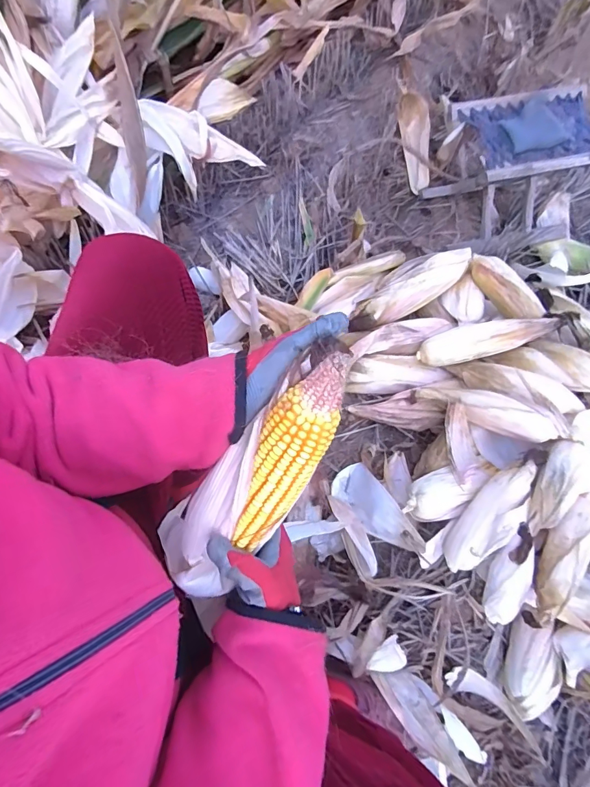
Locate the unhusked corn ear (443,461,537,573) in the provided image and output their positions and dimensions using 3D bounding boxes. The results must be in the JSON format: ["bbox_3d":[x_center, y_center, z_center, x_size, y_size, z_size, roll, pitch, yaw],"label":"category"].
[{"bbox_3d":[0.303,0.189,0.636,0.063,0.051,0.198,37,95,12],"label":"unhusked corn ear"}]

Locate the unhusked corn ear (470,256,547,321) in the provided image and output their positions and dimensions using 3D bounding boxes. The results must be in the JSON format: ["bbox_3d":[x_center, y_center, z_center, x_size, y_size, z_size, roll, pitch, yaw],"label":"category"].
[{"bbox_3d":[0.391,-0.196,0.781,0.056,0.053,0.165,-33,73,-13],"label":"unhusked corn ear"}]

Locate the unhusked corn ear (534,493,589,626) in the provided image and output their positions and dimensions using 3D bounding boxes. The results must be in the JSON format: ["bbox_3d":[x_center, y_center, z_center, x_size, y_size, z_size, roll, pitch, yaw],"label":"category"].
[{"bbox_3d":[0.403,0.237,0.622,0.063,0.058,0.216,39,73,13],"label":"unhusked corn ear"}]

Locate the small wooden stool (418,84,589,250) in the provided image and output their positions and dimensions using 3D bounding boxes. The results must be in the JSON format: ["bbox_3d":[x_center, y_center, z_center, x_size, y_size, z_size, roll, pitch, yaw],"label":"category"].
[{"bbox_3d":[0.468,-0.450,0.868,0.308,0.232,0.264,-13,70,-6],"label":"small wooden stool"}]

